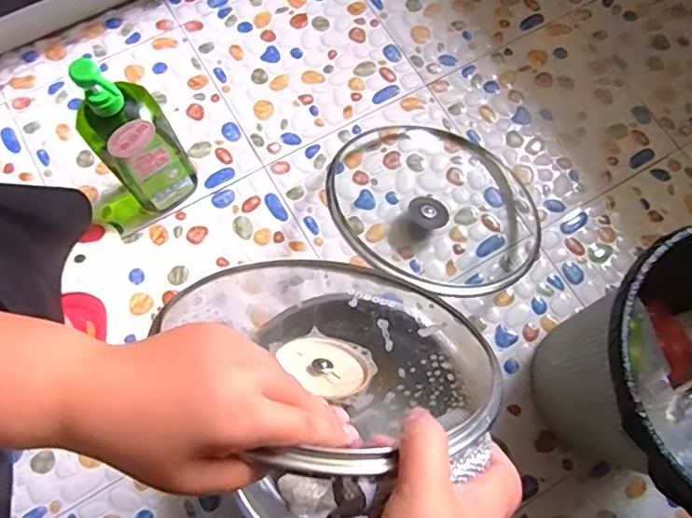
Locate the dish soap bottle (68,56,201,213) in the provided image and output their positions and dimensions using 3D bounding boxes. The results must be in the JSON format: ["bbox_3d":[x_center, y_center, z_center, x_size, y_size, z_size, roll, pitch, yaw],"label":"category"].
[{"bbox_3d":[-0.263,-0.145,0.652,0.087,0.288,0.064,-32,77,-10],"label":"dish soap bottle"}]

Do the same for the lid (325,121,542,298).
[{"bbox_3d":[0.131,-0.092,0.758,0.308,0.087,0.247,23,75,5],"label":"lid"}]

